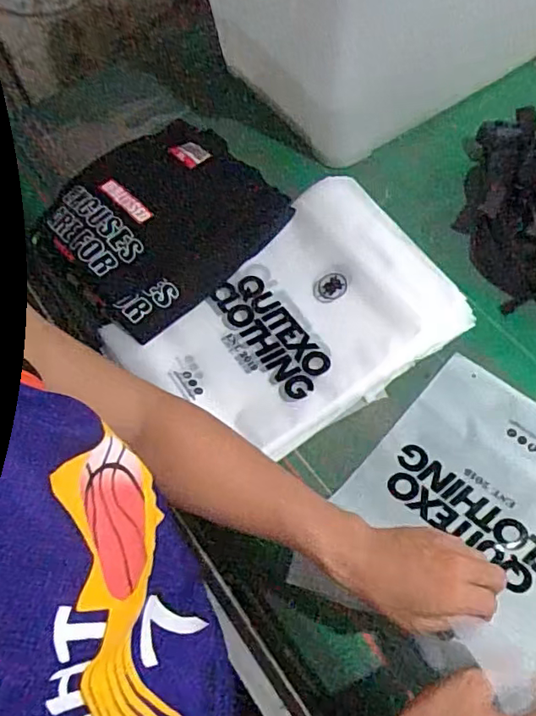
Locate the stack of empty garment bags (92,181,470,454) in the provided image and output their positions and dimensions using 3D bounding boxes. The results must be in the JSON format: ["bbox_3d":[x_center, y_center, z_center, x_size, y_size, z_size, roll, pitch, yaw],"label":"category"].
[{"bbox_3d":[0.025,-0.041,0.687,0.376,0.065,0.270,-35,65,-14],"label":"stack of empty garment bags"}]

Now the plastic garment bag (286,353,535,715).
[{"bbox_3d":[0.217,0.154,0.571,0.248,0.090,0.325,37,67,20],"label":"plastic garment bag"}]

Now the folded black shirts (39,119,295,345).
[{"bbox_3d":[-0.155,-0.200,0.778,0.286,0.055,0.288,-42,67,-16],"label":"folded black shirts"}]

